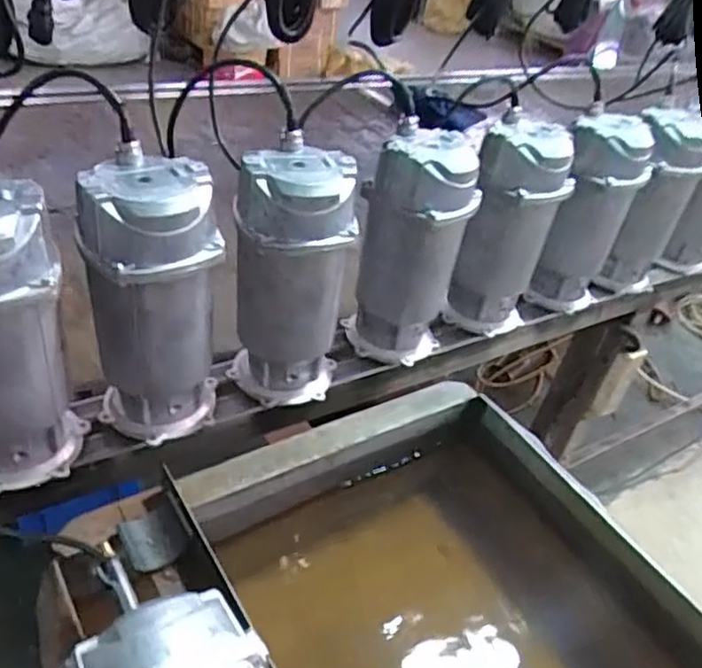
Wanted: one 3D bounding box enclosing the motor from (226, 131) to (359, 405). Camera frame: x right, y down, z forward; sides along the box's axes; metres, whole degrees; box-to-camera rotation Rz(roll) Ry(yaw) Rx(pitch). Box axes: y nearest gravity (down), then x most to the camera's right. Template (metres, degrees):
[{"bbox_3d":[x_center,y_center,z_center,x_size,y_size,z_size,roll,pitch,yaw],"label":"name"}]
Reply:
[{"bbox_3d":[-0.070,-0.057,0.773,0.132,0.288,0.115,13,38,3],"label":"motor"}]

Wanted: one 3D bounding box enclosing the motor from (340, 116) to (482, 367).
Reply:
[{"bbox_3d":[0.073,-0.098,0.863,0.127,0.300,0.129,13,38,3],"label":"motor"}]

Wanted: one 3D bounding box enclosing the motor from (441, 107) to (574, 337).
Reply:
[{"bbox_3d":[0.223,-0.145,0.951,0.126,0.286,0.112,13,38,3],"label":"motor"}]

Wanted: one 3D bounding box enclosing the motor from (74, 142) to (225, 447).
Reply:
[{"bbox_3d":[-0.206,-0.026,0.702,0.132,0.290,0.107,-2,40,-16],"label":"motor"}]

